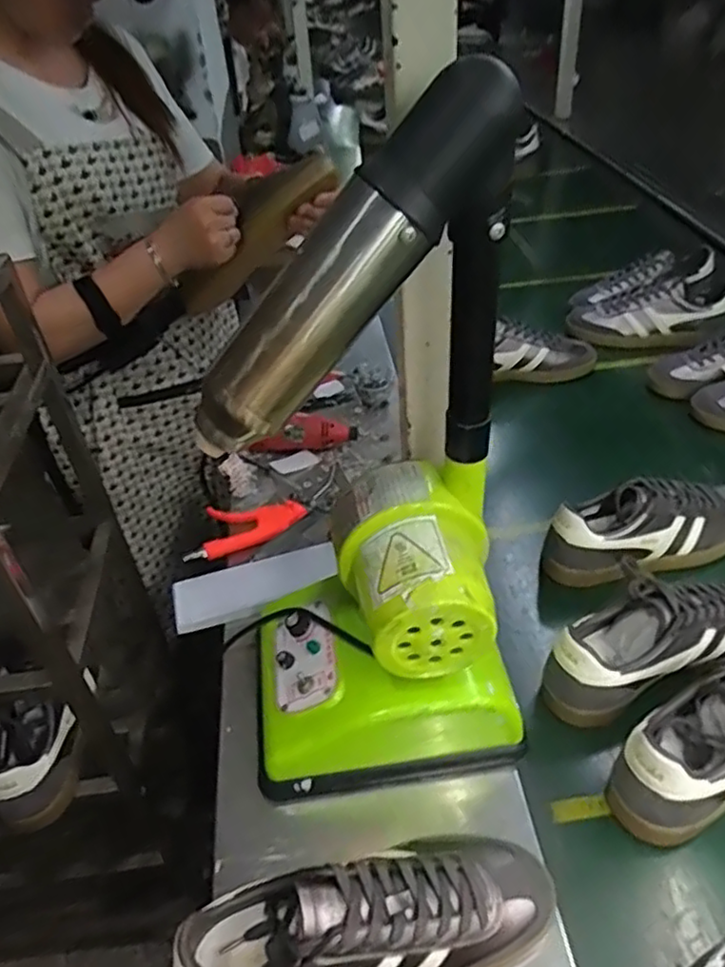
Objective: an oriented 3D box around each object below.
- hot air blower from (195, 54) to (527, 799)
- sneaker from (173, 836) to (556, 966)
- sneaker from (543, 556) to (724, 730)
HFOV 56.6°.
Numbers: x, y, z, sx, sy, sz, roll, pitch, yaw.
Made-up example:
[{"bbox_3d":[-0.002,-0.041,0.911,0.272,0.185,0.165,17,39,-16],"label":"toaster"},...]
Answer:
[{"bbox_3d":[-0.004,0.003,0.514,0.214,0.510,0.164,-10,34,-7],"label":"hot air blower"},{"bbox_3d":[0.005,0.303,0.473,0.257,0.081,0.083,-11,34,-8],"label":"sneaker"},{"bbox_3d":[0.301,0.145,0.676,0.275,0.096,0.098,-17,35,-17],"label":"sneaker"}]

